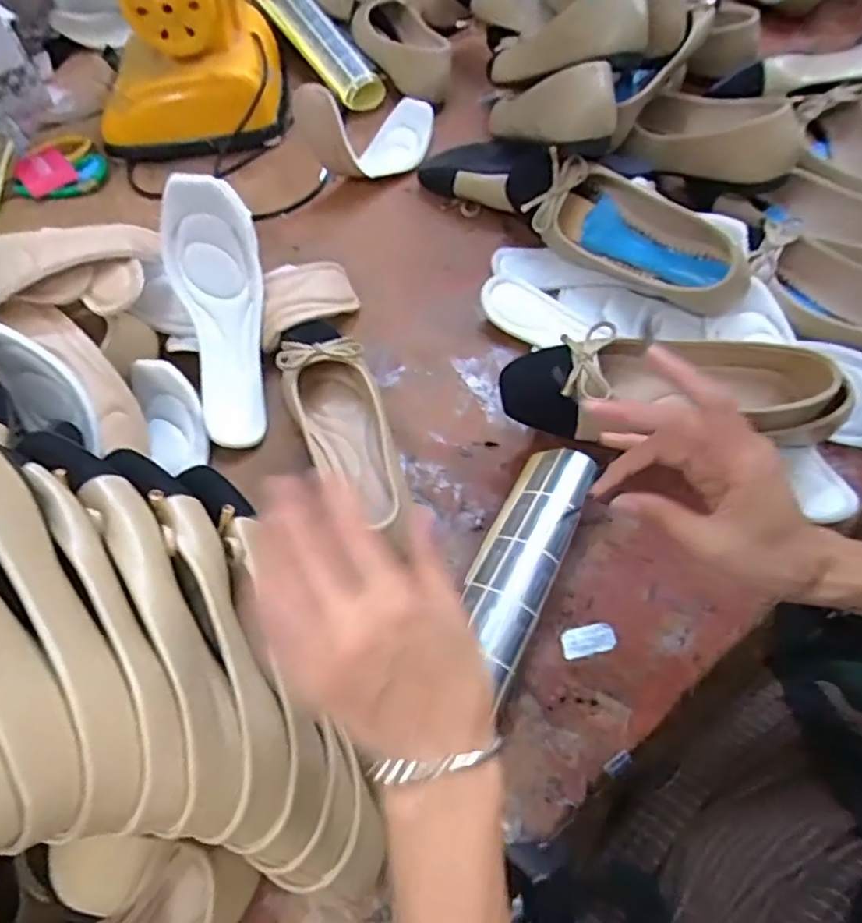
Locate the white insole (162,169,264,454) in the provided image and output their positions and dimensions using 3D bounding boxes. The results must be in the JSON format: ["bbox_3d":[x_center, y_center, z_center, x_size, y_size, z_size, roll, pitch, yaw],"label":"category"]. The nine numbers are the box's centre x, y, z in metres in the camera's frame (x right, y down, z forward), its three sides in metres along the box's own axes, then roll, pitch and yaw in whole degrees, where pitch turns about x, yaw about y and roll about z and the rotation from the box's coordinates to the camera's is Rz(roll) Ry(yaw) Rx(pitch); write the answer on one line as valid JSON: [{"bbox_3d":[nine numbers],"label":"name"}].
[{"bbox_3d":[-0.184,-0.126,0.535,0.068,0.052,0.216,-4,103,1],"label":"white insole"}]

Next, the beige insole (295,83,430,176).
[{"bbox_3d":[-0.069,-0.348,0.657,0.158,0.084,0.066,-19,59,-43],"label":"beige insole"}]

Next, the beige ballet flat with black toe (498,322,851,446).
[{"bbox_3d":[0.180,-0.058,0.459,0.248,0.049,0.079,2,64,0],"label":"beige ballet flat with black toe"}]

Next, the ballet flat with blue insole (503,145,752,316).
[{"bbox_3d":[0.176,-0.219,0.562,0.243,0.064,0.085,32,70,17],"label":"ballet flat with blue insole"}]

